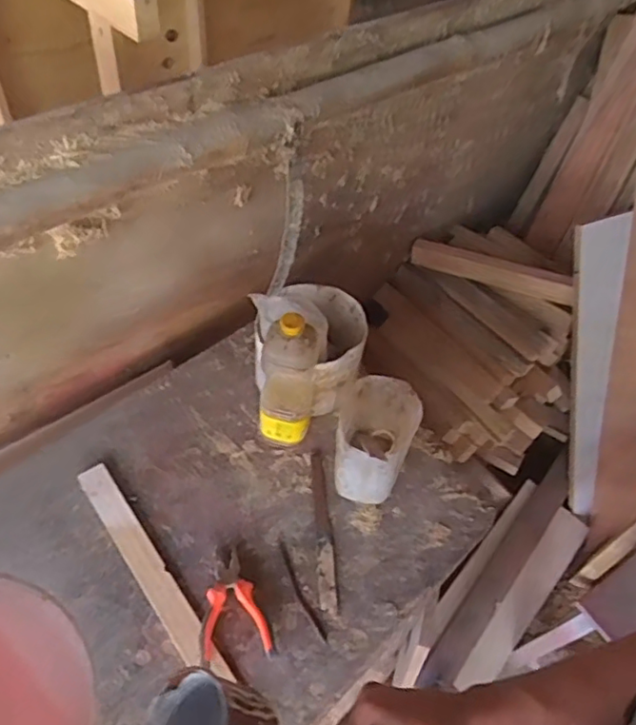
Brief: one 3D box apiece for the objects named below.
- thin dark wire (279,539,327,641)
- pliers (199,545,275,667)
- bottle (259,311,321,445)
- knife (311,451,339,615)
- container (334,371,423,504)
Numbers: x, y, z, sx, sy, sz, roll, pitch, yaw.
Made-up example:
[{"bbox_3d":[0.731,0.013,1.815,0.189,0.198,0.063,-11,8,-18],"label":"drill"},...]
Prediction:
[{"bbox_3d":[-0.026,0.303,0.816,0.015,0.006,0.142,-18,54,-20],"label":"thin dark wire"},{"bbox_3d":[-0.116,0.311,0.792,0.086,0.022,0.145,-9,52,-13],"label":"pliers"},{"bbox_3d":[-0.042,0.029,0.877,0.073,0.259,0.074,6,50,1],"label":"bottle"},{"bbox_3d":[0.009,0.234,0.879,0.024,0.008,0.238,0,50,-6],"label":"knife"},{"bbox_3d":[0.084,0.113,0.882,0.104,0.161,0.158,11,50,3],"label":"container"}]

